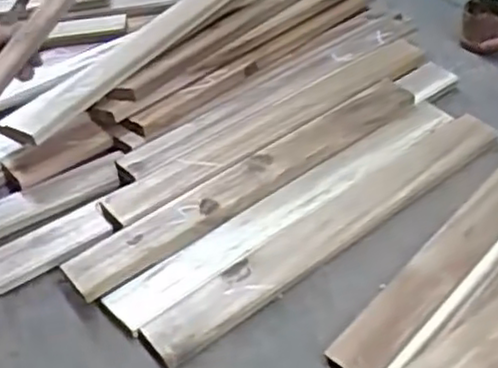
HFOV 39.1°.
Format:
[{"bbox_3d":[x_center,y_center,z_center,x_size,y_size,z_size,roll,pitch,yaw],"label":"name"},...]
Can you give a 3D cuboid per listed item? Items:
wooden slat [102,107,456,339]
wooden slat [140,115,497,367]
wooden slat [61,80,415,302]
[{"bbox_3d":[0.053,0.015,0.748,0.457,0.018,0.052,-36,45,-22],"label":"wooden slat"},{"bbox_3d":[0.093,0.036,0.726,0.461,0.014,0.058,-36,45,-21],"label":"wooden slat"},{"bbox_3d":[0.014,-0.011,0.760,0.458,0.013,0.052,-30,64,-27],"label":"wooden slat"}]

